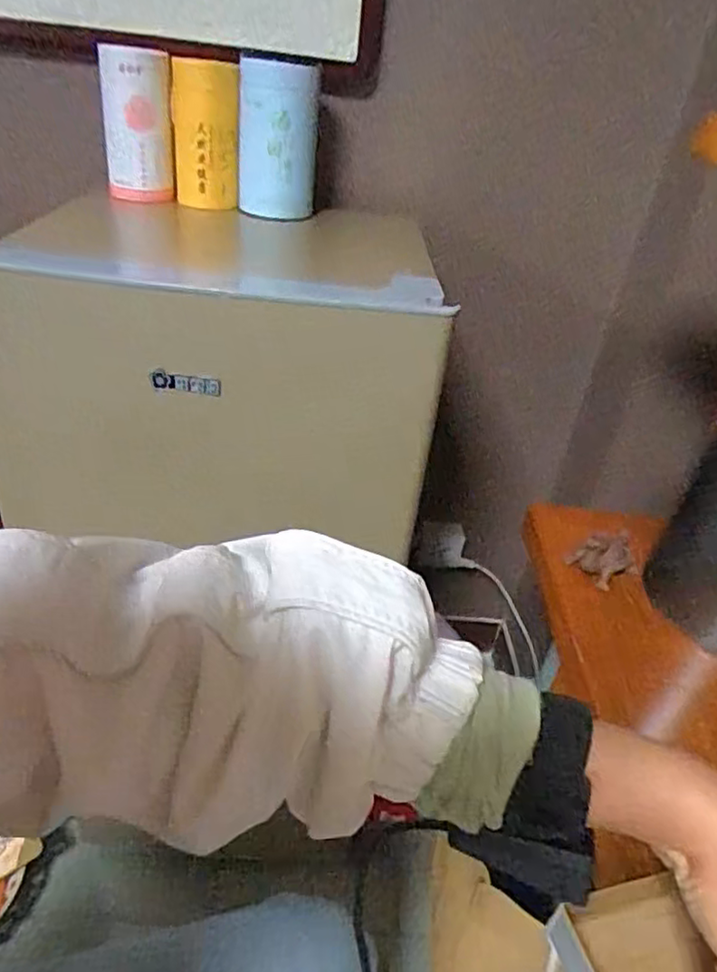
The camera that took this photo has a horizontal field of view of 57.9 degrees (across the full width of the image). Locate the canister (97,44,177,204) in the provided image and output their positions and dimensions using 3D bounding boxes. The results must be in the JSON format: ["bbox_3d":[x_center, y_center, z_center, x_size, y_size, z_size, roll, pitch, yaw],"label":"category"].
[{"bbox_3d":[-0.279,-0.455,0.825,0.080,0.169,0.092,-6,36,-19],"label":"canister"}]

